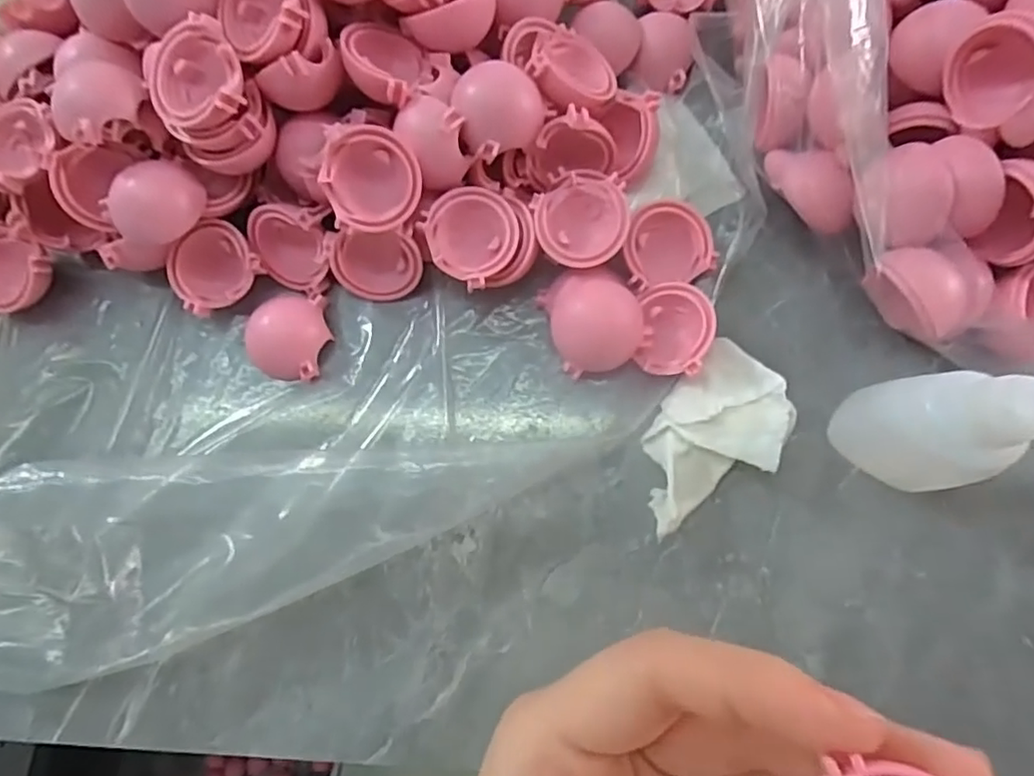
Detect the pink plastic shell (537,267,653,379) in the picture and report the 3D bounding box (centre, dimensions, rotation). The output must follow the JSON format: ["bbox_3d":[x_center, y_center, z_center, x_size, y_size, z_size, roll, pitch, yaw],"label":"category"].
[{"bbox_3d":[0.026,-0.022,0.202,0.030,0.013,0.033,-17,77,-2],"label":"pink plastic shell"}]

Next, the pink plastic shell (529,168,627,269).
[{"bbox_3d":[0.021,-0.055,0.199,0.029,0.011,0.031,-1,83,4],"label":"pink plastic shell"}]

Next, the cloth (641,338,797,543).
[{"bbox_3d":[0.059,0.016,0.191,0.036,0.016,0.058,42,81,10],"label":"cloth"}]

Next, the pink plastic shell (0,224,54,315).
[{"bbox_3d":[-0.179,-0.041,0.215,0.033,0.012,0.027,25,79,7],"label":"pink plastic shell"}]

